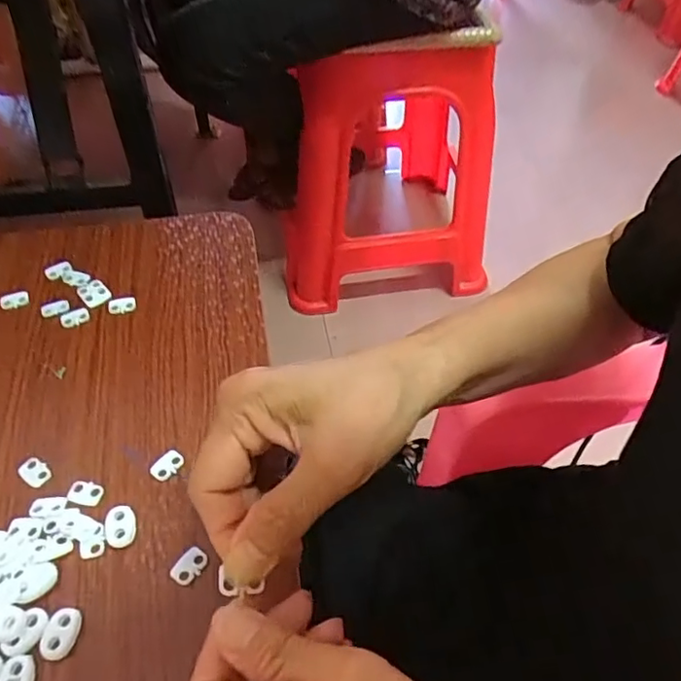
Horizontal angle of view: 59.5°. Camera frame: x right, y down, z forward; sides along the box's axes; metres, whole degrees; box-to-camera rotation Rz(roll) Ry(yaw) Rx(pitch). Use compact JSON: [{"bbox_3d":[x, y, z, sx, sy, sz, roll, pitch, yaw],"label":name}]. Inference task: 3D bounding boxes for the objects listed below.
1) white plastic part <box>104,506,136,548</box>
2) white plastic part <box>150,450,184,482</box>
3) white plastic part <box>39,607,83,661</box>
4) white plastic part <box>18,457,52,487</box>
[{"bbox_3d":[-0.119,0.100,0.321,0.016,0.005,0.021,-12,51,-12],"label":"white plastic part"},{"bbox_3d":[-0.101,0.073,0.347,0.019,0.005,0.013,-34,58,-27],"label":"white plastic part"},{"bbox_3d":[-0.135,0.141,0.287,0.015,0.005,0.023,5,50,3],"label":"white plastic part"},{"bbox_3d":[-0.176,0.075,0.343,0.018,0.004,0.013,32,56,23],"label":"white plastic part"}]

